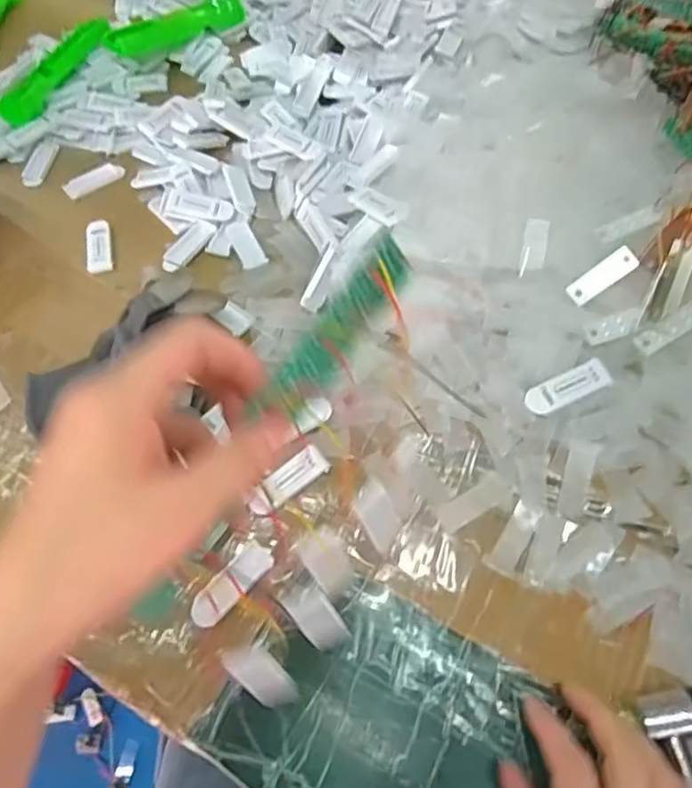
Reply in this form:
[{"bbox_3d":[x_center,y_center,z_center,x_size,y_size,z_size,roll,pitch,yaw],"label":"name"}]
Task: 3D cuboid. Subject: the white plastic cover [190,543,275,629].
[{"bbox_3d":[-0.071,0.120,0.399,0.021,0.005,0.059,39,68,24],"label":"white plastic cover"}]

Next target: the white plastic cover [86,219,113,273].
[{"bbox_3d":[-0.218,-0.133,0.566,0.021,0.005,0.062,-11,58,-3],"label":"white plastic cover"}]

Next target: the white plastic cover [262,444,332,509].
[{"bbox_3d":[-0.034,0.054,0.426,0.045,0.006,0.021,-35,83,-11],"label":"white plastic cover"}]

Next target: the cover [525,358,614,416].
[{"bbox_3d":[0.147,-0.004,0.426,0.056,0.004,0.020,-25,59,2],"label":"cover"}]

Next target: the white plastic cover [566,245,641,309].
[{"bbox_3d":[0.174,-0.080,0.436,0.048,0.004,0.017,-38,59,15],"label":"white plastic cover"}]

